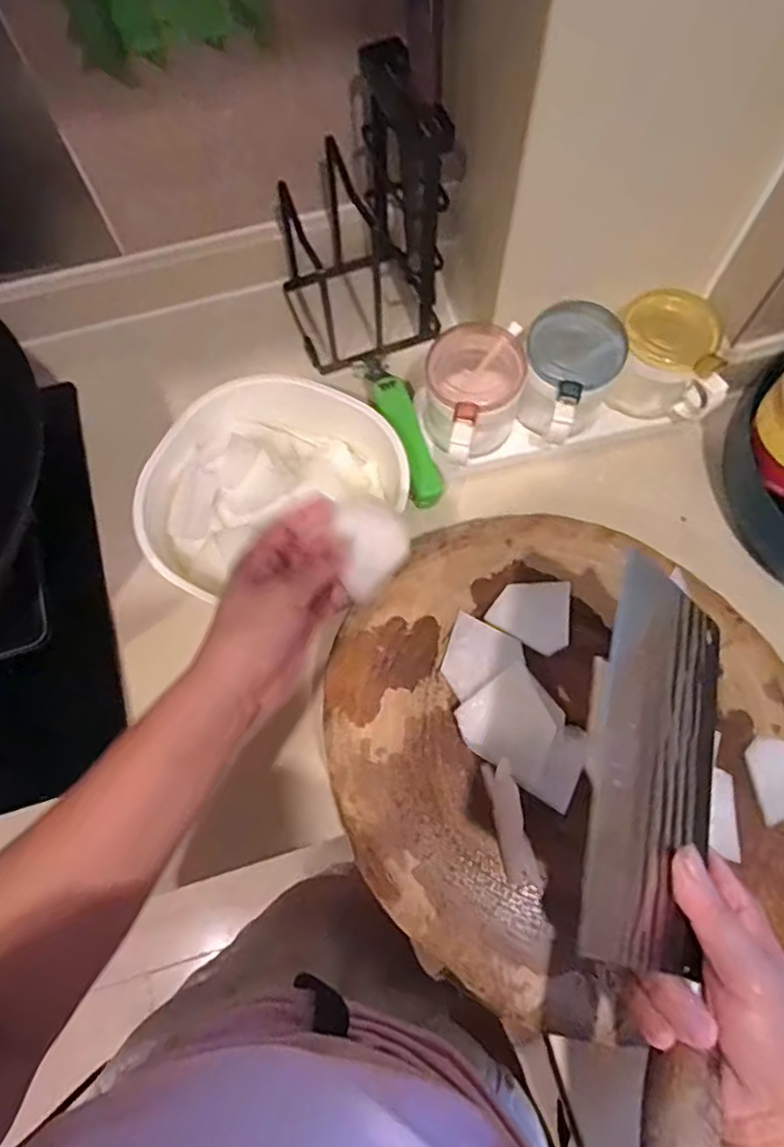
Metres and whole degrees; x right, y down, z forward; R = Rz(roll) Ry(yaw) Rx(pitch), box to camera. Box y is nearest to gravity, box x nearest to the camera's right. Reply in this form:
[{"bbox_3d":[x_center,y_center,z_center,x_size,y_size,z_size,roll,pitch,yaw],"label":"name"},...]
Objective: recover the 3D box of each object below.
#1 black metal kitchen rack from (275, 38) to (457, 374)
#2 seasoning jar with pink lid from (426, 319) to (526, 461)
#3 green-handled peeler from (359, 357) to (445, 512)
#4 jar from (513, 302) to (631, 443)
[{"bbox_3d":[-0.035,-0.318,0.570,0.138,0.230,0.132,-20,71,-5],"label":"black metal kitchen rack"},{"bbox_3d":[0.073,-0.148,0.560,0.080,0.080,0.114,-2,70,1],"label":"seasoning jar with pink lid"},{"bbox_3d":[0.006,-0.148,0.600,0.035,0.041,0.174,-17,71,-5],"label":"green-handled peeler"},{"bbox_3d":[0.152,-0.170,0.559,0.079,0.082,0.114,28,73,11],"label":"jar"}]

